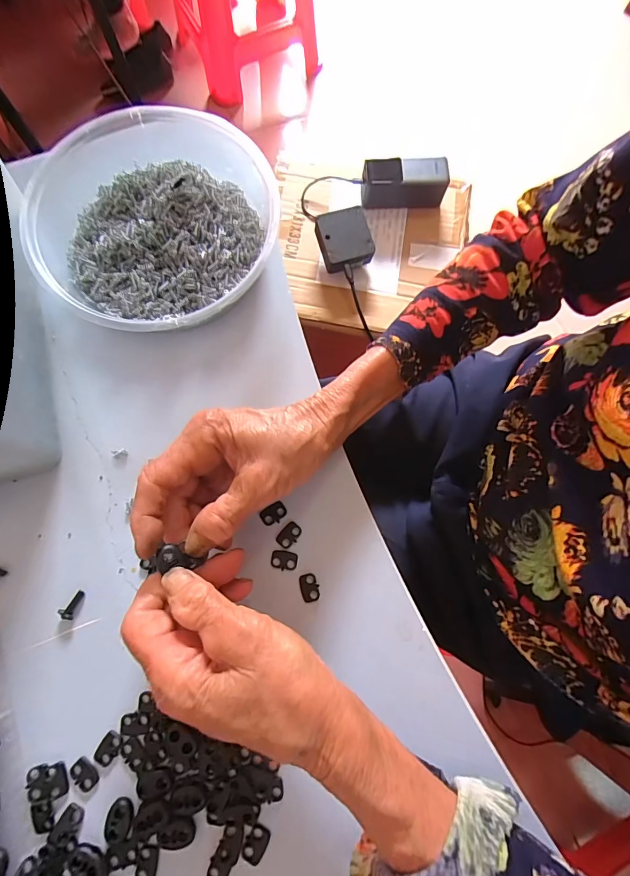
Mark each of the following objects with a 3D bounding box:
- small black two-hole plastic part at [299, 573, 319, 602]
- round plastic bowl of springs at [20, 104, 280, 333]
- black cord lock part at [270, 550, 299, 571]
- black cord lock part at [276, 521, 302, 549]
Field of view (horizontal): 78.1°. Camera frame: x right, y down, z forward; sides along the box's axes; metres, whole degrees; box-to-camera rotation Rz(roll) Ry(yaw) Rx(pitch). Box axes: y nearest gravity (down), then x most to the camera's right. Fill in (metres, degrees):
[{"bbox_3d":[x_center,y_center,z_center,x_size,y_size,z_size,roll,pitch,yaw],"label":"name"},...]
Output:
[{"bbox_3d":[-0.004,0.103,0.266,0.013,0.004,0.018,-17,75,-4],"label":"small black two-hole plastic part"},{"bbox_3d":[-0.143,-0.180,0.314,0.220,0.053,0.179,39,79,11],"label":"round plastic bowl of springs"},{"bbox_3d":[-0.022,0.085,0.271,0.019,0.004,0.012,8,75,3],"label":"black cord lock part"},{"bbox_3d":[-0.019,0.069,0.275,0.013,0.004,0.018,38,79,11],"label":"black cord lock part"}]

